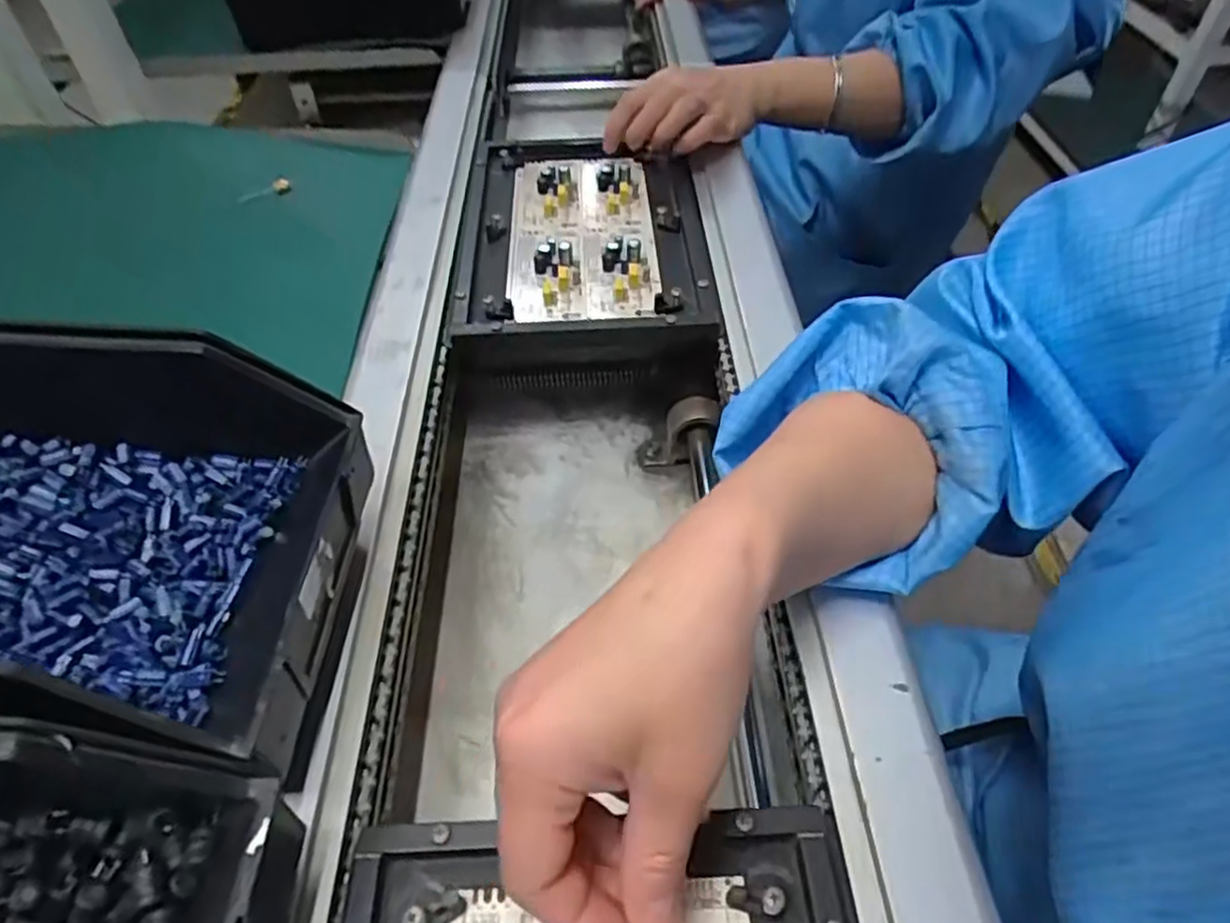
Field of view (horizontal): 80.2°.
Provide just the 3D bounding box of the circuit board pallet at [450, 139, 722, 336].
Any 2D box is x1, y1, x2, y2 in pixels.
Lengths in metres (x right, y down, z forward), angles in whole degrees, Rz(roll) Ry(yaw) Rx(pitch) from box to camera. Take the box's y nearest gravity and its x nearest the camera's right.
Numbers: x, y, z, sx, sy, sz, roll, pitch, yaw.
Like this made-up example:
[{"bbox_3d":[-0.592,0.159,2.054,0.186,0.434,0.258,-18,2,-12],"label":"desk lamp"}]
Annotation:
[{"bbox_3d":[-0.023,-0.170,0.525,0.167,0.023,0.231,-1,50,-2],"label":"circuit board pallet"}]

